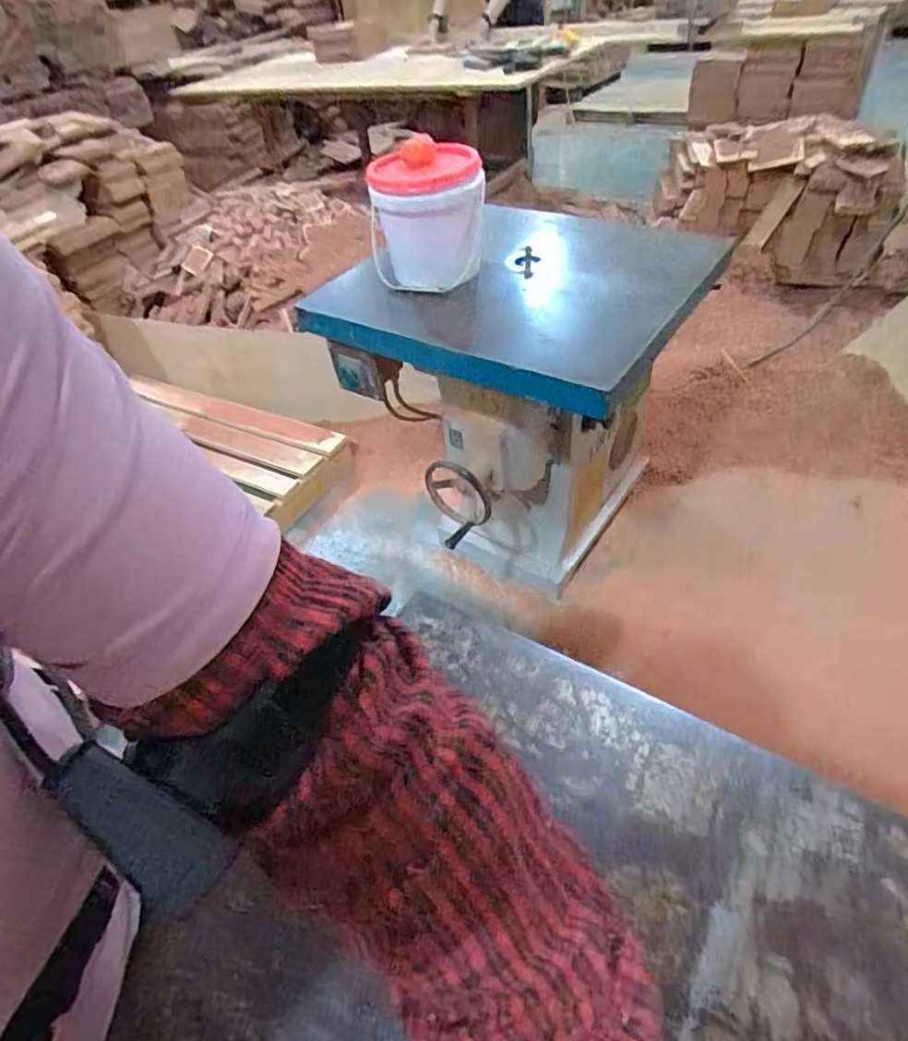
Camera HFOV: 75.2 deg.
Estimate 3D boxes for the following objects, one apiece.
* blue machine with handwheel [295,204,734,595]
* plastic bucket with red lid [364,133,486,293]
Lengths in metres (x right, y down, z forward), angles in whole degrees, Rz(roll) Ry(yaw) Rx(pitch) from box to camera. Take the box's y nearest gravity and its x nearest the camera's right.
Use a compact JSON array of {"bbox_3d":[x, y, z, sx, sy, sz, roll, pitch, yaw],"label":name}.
[{"bbox_3d":[0.188,-0.242,1.420,0.630,0.798,0.668,22,52,26],"label":"blue machine with handwheel"},{"bbox_3d":[-0.050,-0.566,1.090,0.204,0.198,0.187,-4,45,4],"label":"plastic bucket with red lid"}]

